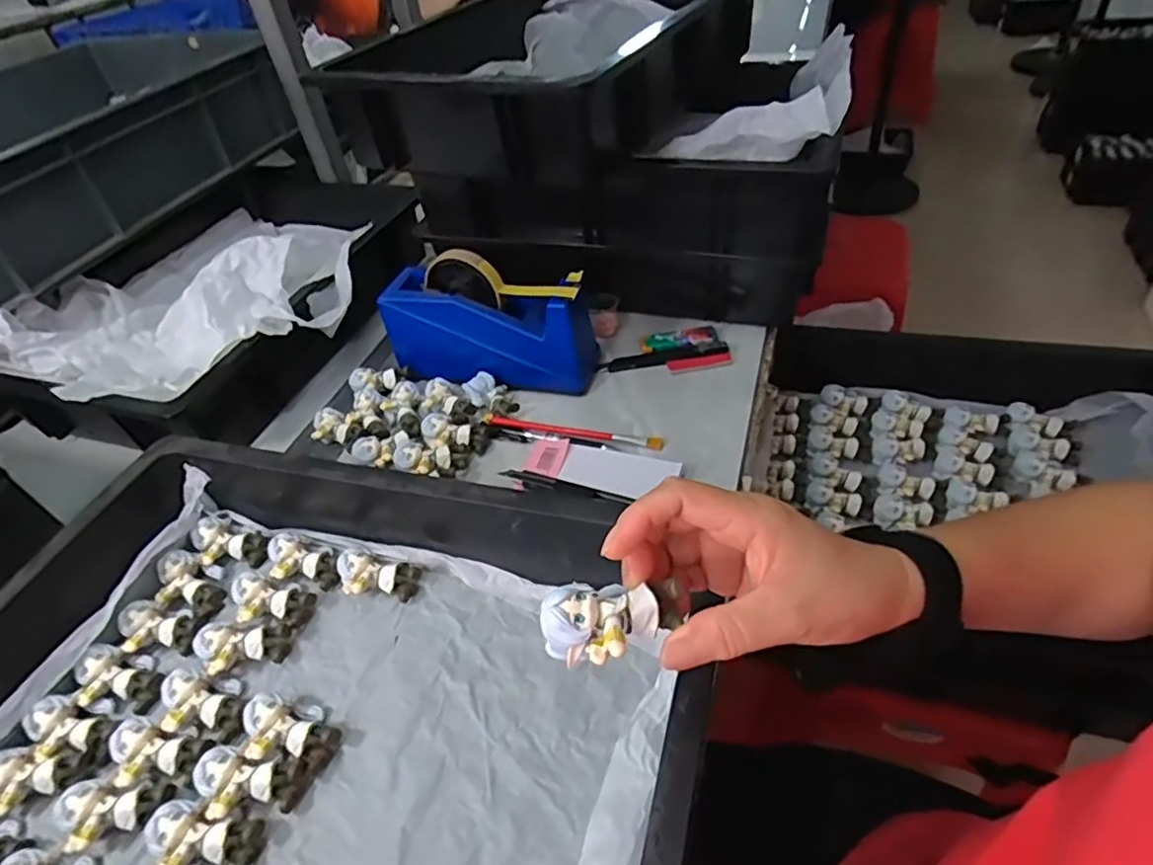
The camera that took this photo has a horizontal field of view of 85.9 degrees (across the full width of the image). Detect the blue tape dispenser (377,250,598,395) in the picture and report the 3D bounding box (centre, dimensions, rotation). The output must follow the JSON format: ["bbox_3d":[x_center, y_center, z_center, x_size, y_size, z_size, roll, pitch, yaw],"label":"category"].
[{"bbox_3d":[-0.089,-0.110,0.615,0.207,0.115,0.061,5,45,14],"label":"blue tape dispenser"}]

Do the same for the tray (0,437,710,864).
[{"bbox_3d":[-0.164,0.166,0.362,0.454,0.092,0.310,8,45,16],"label":"tray"}]

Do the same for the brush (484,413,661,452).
[{"bbox_3d":[-0.005,-0.002,0.569,0.168,0.010,0.017,7,45,15],"label":"brush"}]

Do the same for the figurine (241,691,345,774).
[{"bbox_3d":[-0.180,0.188,0.388,0.057,0.026,0.040,14,47,22],"label":"figurine"}]

